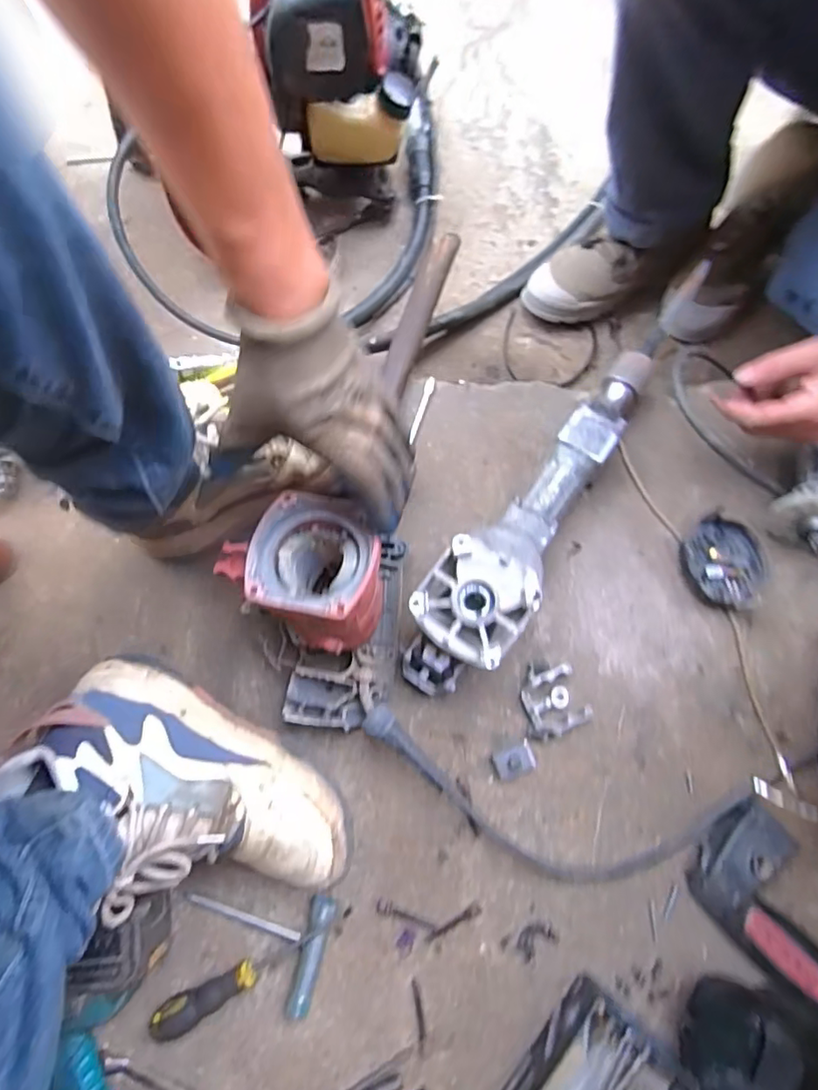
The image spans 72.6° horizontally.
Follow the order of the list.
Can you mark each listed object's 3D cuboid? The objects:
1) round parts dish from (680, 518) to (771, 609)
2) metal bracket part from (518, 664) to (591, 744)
[{"bbox_3d":[0.316,0.018,0.555,0.079,0.020,0.081,0,77,2],"label":"round parts dish"},{"bbox_3d":[0.135,0.149,0.537,0.060,0.026,0.065,-27,77,-4],"label":"metal bracket part"}]

